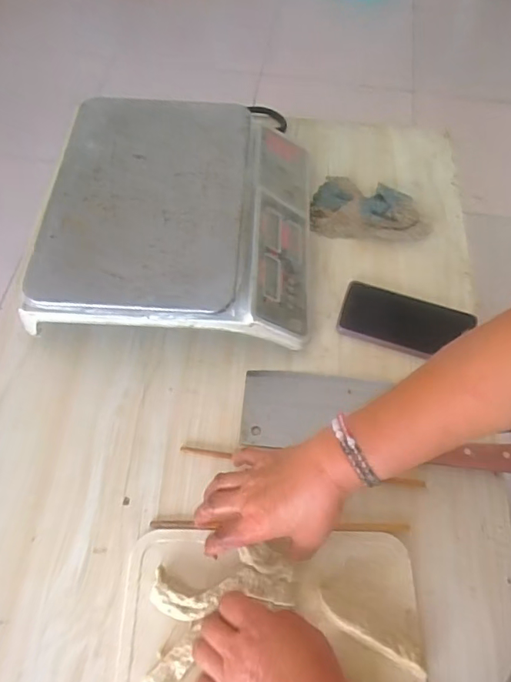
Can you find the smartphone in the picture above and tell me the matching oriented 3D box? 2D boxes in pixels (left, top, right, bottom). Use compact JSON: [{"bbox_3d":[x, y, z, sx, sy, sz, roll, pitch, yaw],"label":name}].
[{"bbox_3d":[0.184,-0.025,0.622,0.156,0.014,0.081,17,64,8],"label":"smartphone"}]

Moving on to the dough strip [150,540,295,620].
[{"bbox_3d":[-0.030,0.227,0.468,0.129,0.011,0.051,-12,64,-2],"label":"dough strip"}]

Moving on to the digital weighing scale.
[{"bbox_3d":[-0.087,-0.159,0.636,0.303,0.104,0.335,2,62,0],"label":"digital weighing scale"}]

